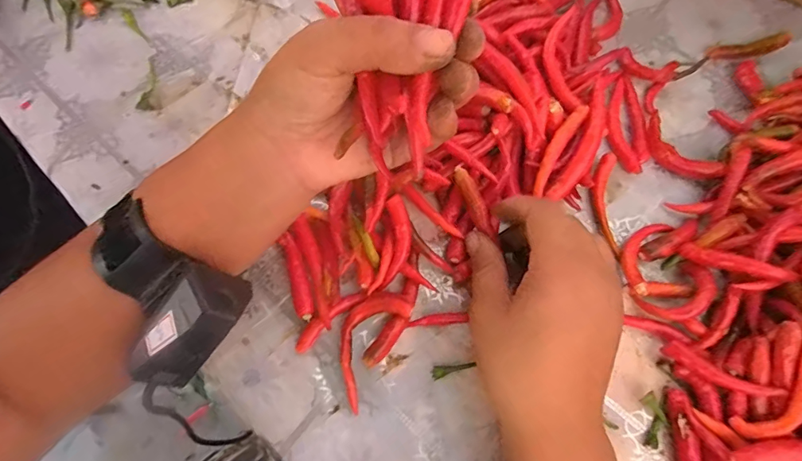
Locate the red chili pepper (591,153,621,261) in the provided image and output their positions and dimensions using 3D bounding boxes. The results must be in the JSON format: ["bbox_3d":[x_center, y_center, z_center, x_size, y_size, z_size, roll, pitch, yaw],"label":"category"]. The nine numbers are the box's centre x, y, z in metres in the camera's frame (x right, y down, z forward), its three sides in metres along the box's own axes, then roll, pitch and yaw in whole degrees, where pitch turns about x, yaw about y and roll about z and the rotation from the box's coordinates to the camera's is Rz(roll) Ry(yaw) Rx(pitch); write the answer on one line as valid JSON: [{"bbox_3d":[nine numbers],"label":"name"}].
[{"bbox_3d":[0.137,-0.017,0.301,0.015,0.012,0.071,4,71,1],"label":"red chili pepper"}]

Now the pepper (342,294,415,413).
[{"bbox_3d":[-0.022,0.067,0.268,0.032,0.016,0.068,29,74,9],"label":"pepper"}]

